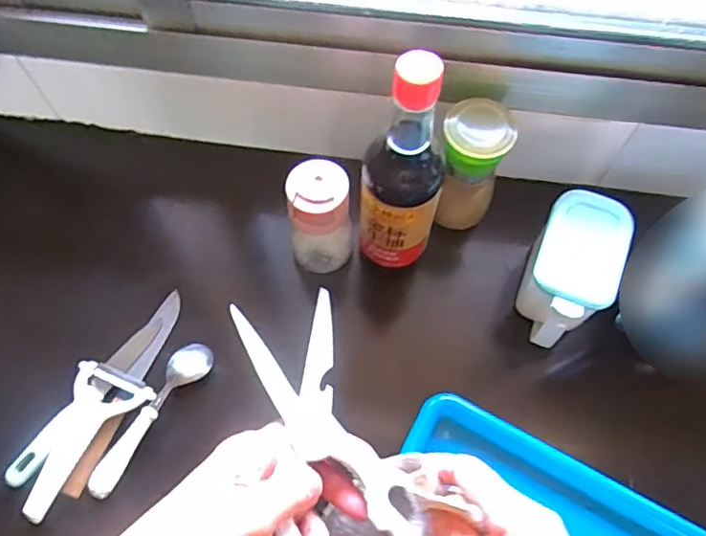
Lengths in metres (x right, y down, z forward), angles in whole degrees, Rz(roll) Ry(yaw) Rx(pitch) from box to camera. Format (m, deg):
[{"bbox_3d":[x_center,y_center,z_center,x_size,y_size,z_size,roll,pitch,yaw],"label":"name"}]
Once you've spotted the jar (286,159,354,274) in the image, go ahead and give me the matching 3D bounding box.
[{"bbox_3d":[-0.030,-0.045,0.524,0.054,0.125,0.052,0,66,0],"label":"jar"}]

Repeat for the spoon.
[{"bbox_3d":[-0.179,0.133,0.504,0.033,0.016,0.151,27,69,11],"label":"spoon"}]

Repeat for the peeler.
[{"bbox_3d":[-0.245,0.147,0.494,0.069,0.009,0.133,27,69,11],"label":"peeler"}]

